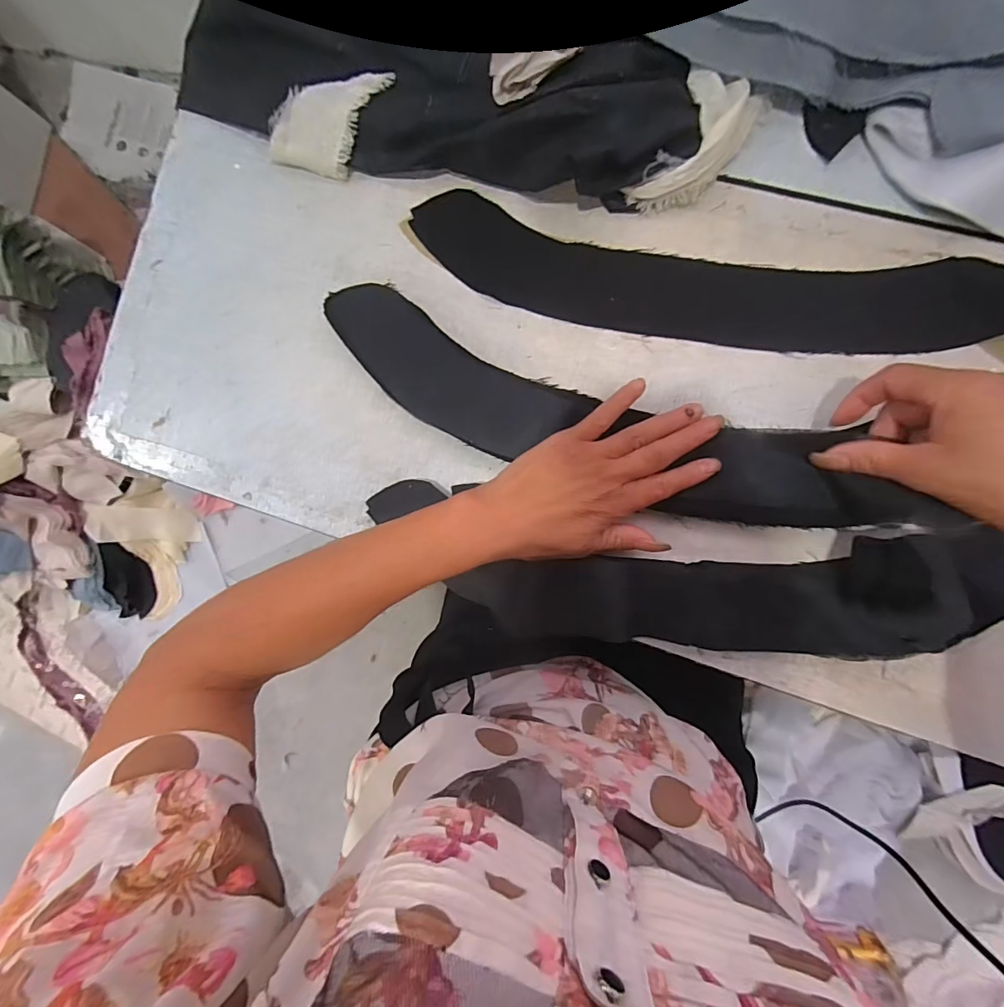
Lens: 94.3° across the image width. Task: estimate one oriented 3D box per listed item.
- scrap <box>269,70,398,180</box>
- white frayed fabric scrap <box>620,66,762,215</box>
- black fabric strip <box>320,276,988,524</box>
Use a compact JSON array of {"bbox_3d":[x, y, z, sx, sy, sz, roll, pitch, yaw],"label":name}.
[{"bbox_3d":[-0.131,-0.297,0.358,0.055,0.033,0.094,39,93,6],"label":"scrap"},{"bbox_3d":[0.136,-0.253,0.329,0.052,0.028,0.100,33,92,6],"label":"white frayed fabric scrap"},{"bbox_3d":[0.062,-0.061,0.323,0.423,0.021,0.088,19,91,9],"label":"black fabric strip"}]

